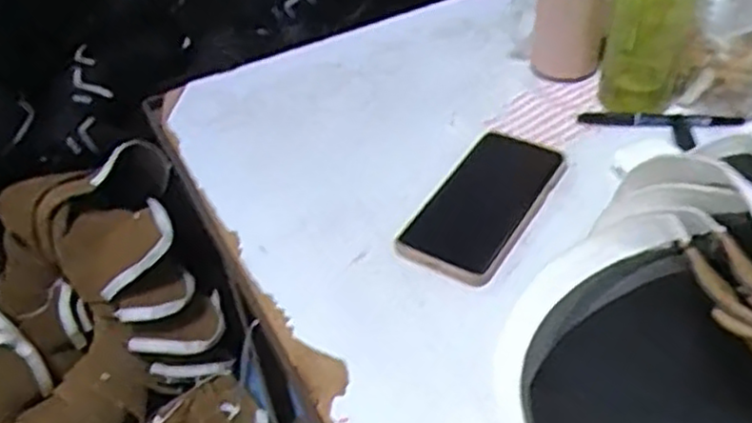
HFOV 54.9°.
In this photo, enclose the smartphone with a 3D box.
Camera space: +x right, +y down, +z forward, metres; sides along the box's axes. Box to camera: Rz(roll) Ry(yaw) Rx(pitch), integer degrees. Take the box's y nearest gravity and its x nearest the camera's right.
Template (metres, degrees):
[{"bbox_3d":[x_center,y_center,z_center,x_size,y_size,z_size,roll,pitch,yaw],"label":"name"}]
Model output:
[{"bbox_3d":[0.088,-0.009,0.573,0.078,0.009,0.159,22,49,27],"label":"smartphone"}]

